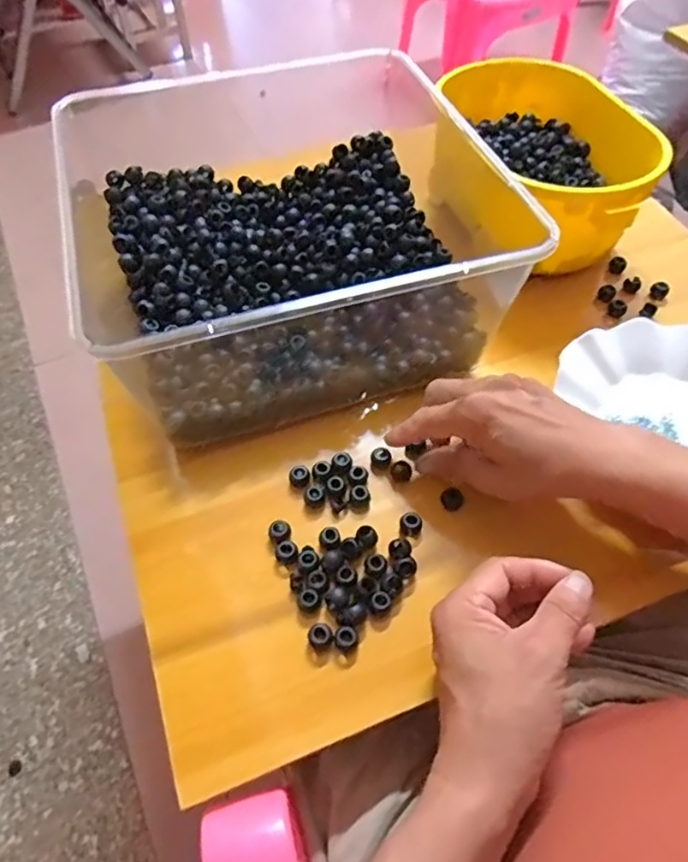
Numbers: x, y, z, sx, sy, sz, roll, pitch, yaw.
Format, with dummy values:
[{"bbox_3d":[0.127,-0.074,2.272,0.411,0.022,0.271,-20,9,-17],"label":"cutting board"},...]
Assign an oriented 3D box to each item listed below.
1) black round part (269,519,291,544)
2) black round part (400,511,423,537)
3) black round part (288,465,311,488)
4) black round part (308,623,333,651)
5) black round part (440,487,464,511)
[{"bbox_3d":[-0.044,0.069,0.395,0.014,0.010,0.014,0,55,0],"label":"black round part"},{"bbox_3d":[0.047,0.064,0.400,0.015,0.010,0.018,12,56,8],"label":"black round part"},{"bbox_3d":[-0.032,0.033,0.420,0.015,0.007,0.016,0,55,0],"label":"black round part"},{"bbox_3d":[-0.015,0.128,0.360,0.015,0.008,0.014,0,55,0],"label":"black round part"},{"bbox_3d":[0.078,0.049,0.418,0.016,0.007,0.015,0,55,0],"label":"black round part"}]

